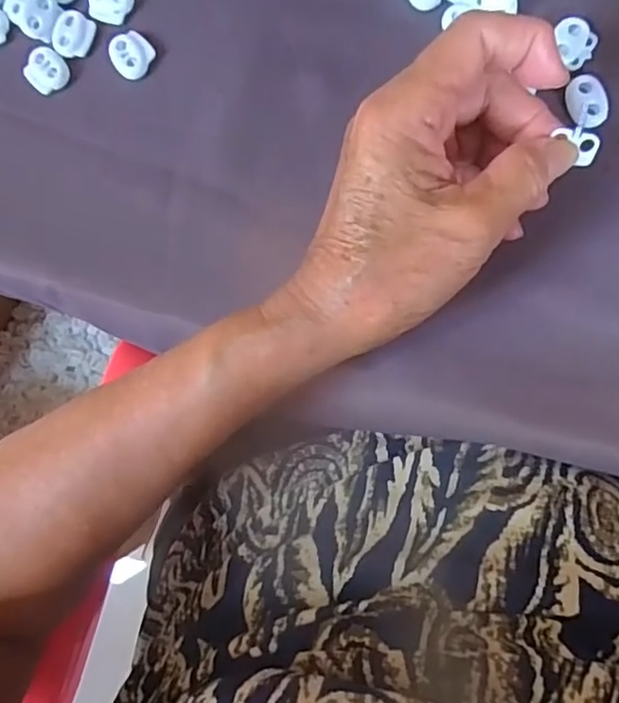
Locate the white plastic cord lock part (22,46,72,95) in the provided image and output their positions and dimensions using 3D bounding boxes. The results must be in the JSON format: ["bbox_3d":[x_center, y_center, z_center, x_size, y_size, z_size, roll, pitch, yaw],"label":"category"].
[{"bbox_3d":[-0.129,-0.138,0.293,0.021,0.004,0.020,44,93,8],"label":"white plastic cord lock part"}]

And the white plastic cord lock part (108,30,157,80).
[{"bbox_3d":[-0.086,-0.143,0.287,0.020,0.006,0.022,-44,83,3],"label":"white plastic cord lock part"}]

